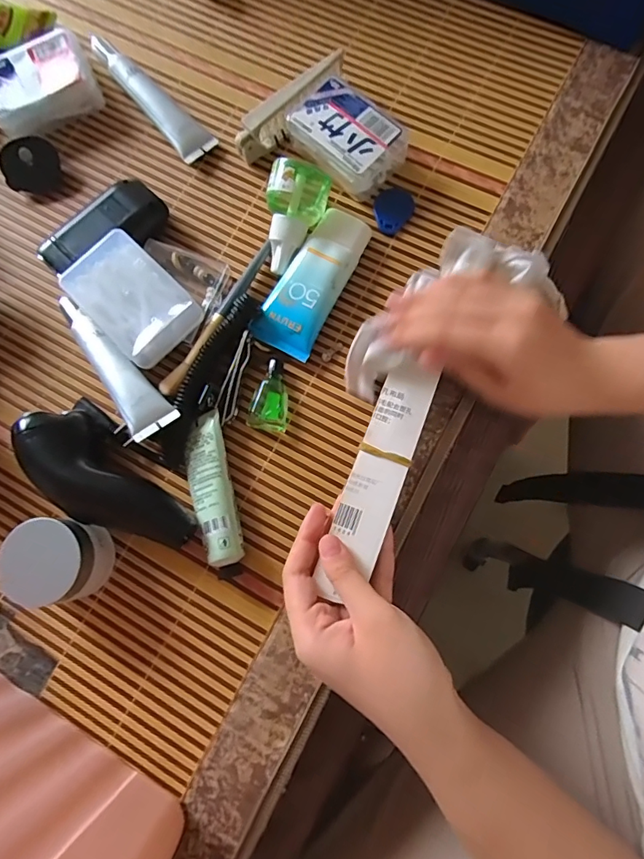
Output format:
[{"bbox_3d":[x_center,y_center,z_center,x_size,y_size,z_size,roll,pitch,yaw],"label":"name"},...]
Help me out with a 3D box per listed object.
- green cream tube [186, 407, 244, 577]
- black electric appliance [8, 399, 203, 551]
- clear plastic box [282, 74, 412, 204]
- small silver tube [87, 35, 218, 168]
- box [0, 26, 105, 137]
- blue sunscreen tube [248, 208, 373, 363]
[{"bbox_3d":[-0.074,0.043,0.320,0.029,0.024,0.110,-14,78,1],"label":"green cream tube"},{"bbox_3d":[-0.144,0.036,0.318,0.051,0.057,0.132,-44,79,-6],"label":"black electric appliance"},{"bbox_3d":[0.021,-0.231,0.373,0.084,0.037,0.071,41,83,10],"label":"clear plastic box"},{"bbox_3d":[-0.144,-0.283,0.401,0.030,0.019,0.138,-40,79,-4],"label":"small silver tube"},{"bbox_3d":[-0.237,-0.291,0.396,0.085,0.025,0.067,-24,78,-1],"label":"box"},{"bbox_3d":[-0.008,-0.110,0.353,0.049,0.020,0.112,25,82,8],"label":"blue sunscreen tube"}]

